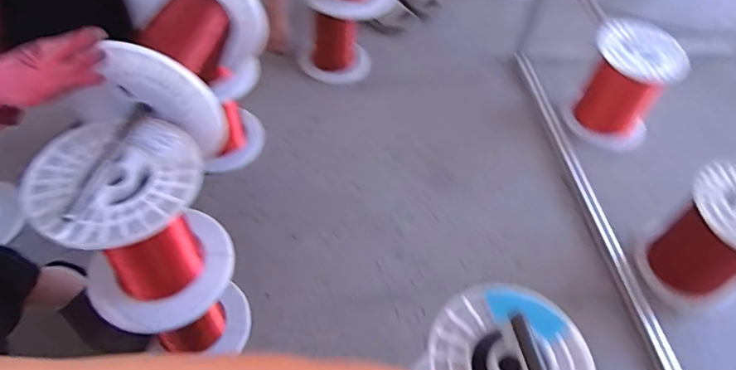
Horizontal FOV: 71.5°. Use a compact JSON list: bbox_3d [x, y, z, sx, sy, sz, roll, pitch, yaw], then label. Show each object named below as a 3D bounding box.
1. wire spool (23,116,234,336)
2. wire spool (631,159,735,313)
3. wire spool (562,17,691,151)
[{"bbox_3d":[-0.317,0.059,0.723,0.197,0.248,0.185,3,53,-4],"label":"wire spool"},{"bbox_3d":[0.698,0.102,1.032,0.200,0.223,0.197,-34,63,-25],"label":"wire spool"},{"bbox_3d":[0.634,-0.246,1.269,0.200,0.230,0.199,3,53,-4],"label":"wire spool"}]

